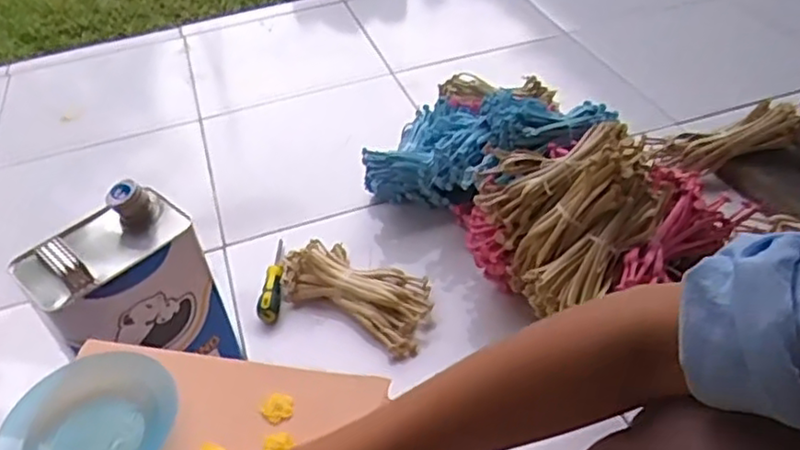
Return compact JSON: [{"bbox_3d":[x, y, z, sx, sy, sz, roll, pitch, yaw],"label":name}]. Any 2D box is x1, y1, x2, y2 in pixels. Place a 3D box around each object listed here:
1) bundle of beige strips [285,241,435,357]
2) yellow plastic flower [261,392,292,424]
[{"bbox_3d":[-0.058,0.082,0.925,0.223,0.048,0.110,21,49,28],"label":"bundle of beige strips"},{"bbox_3d":[-0.096,0.144,0.539,0.024,0.006,0.023,-22,44,-17],"label":"yellow plastic flower"}]

